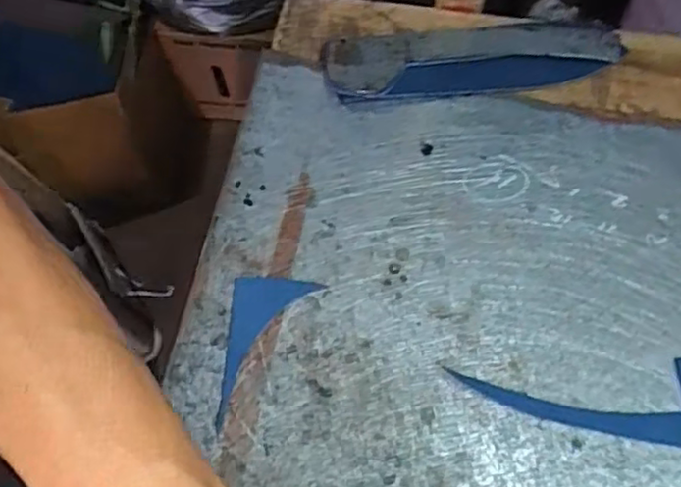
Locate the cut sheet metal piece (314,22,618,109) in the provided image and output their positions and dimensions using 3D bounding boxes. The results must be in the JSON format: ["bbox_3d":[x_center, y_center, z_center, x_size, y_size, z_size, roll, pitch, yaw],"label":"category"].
[{"bbox_3d":[0.101,-0.141,0.524,0.224,0.011,0.063,-6,68,-6],"label":"cut sheet metal piece"}]

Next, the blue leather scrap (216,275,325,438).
[{"bbox_3d":[-0.060,0.056,0.430,0.048,0.004,0.105,32,68,18],"label":"blue leather scrap"}]

